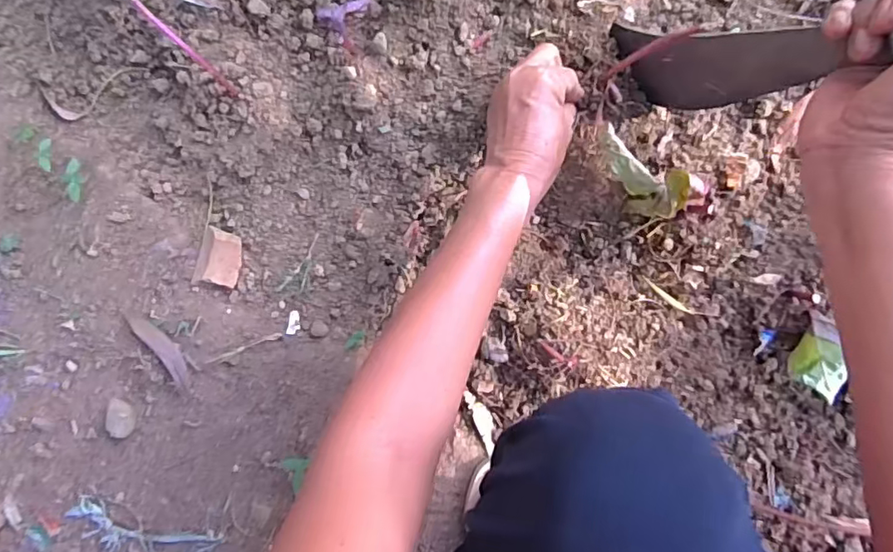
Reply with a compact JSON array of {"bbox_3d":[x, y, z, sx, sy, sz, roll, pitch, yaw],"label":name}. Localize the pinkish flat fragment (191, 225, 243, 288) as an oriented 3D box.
[{"bbox_3d":[-0.220,-0.015,0.535,0.042,0.012,0.056,19,100,0],"label":"pinkish flat fragment"}]

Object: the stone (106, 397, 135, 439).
[{"bbox_3d":[-0.337,0.147,0.573,0.027,0.017,0.037,16,100,0],"label":"stone"}]

